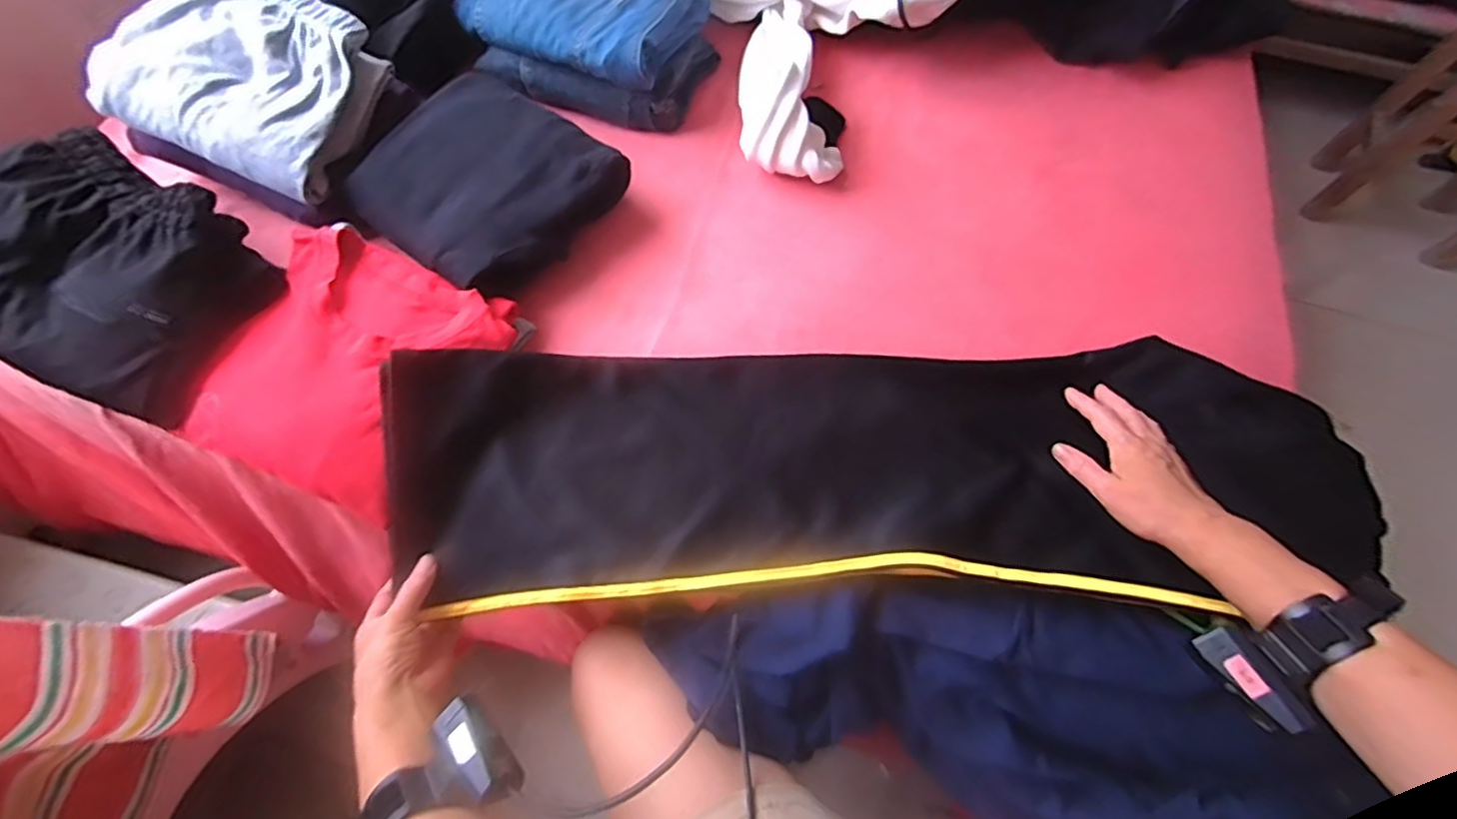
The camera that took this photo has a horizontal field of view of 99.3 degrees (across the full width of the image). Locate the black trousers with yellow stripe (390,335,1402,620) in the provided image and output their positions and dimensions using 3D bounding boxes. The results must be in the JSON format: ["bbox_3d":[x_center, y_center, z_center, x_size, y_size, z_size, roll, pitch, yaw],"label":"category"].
[{"bbox_3d":[0.144,0.053,0.544,0.829,0.097,0.218,-1,66,-3],"label":"black trousers with yellow stripe"}]

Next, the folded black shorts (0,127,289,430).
[{"bbox_3d":[-0.542,-0.128,0.521,0.262,0.062,0.187,28,67,9],"label":"folded black shorts"}]

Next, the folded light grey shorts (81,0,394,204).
[{"bbox_3d":[-0.457,-0.321,0.596,0.199,0.076,0.183,19,66,5],"label":"folded light grey shorts"}]

